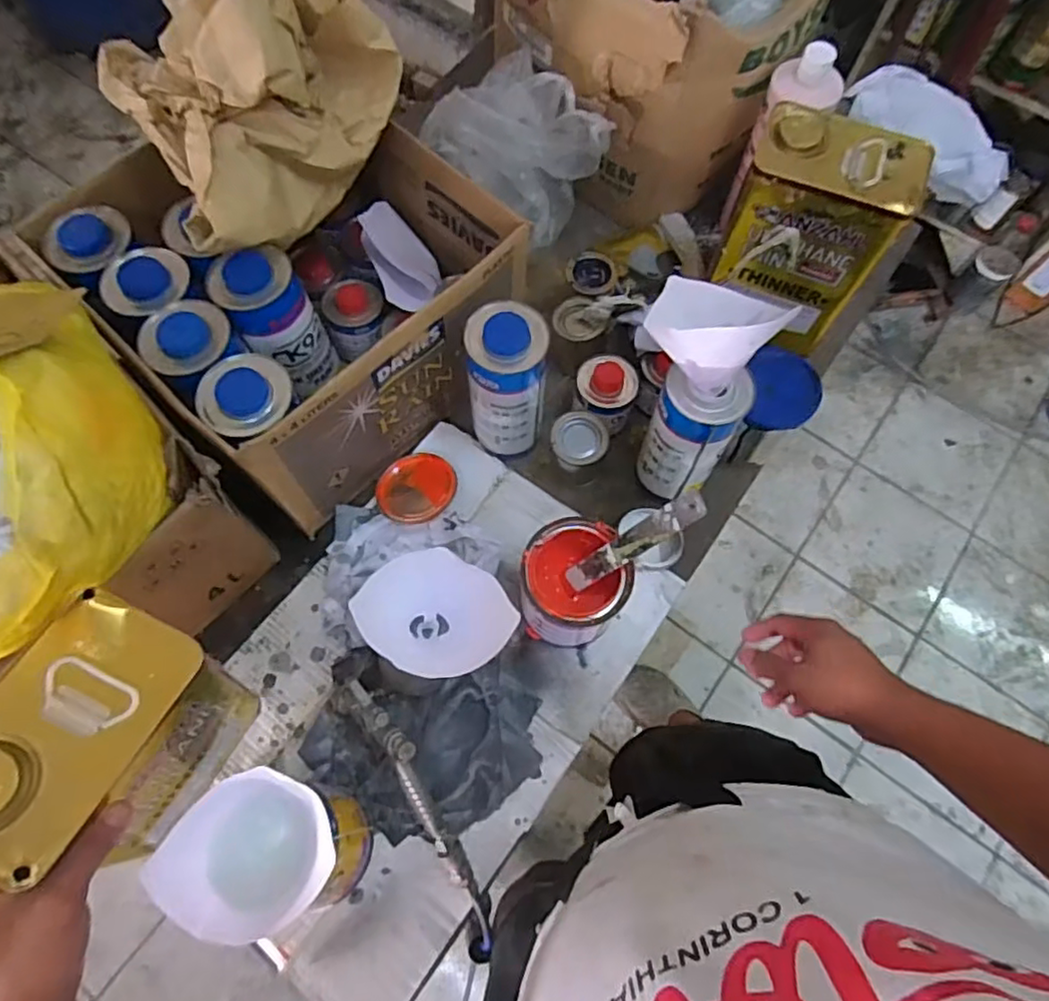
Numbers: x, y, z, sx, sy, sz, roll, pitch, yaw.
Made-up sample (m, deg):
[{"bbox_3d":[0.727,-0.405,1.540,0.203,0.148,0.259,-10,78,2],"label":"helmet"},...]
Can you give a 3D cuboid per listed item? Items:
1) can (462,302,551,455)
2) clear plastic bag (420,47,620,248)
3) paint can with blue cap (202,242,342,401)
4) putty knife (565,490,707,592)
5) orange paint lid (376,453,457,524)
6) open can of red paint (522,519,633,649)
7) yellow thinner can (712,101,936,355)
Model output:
[{"bbox_3d":[-0.018,-0.124,0.701,0.082,0.192,0.077,-4,69,-3],"label":"can"},{"bbox_3d":[-0.016,-0.427,0.773,0.166,0.124,0.198,-30,72,-12],"label":"clear plastic bag"},{"bbox_3d":[-0.261,-0.187,0.678,0.092,0.132,0.087,33,72,11],"label":"paint can with blue cap"},{"bbox_3d":[0.098,0.041,0.586,0.010,0.173,0.025,-3,64,-39],"label":"putty knife"},{"bbox_3d":[-0.124,-0.013,0.737,0.090,0.019,0.082,-3,74,12],"label":"orange paint lid"},{"bbox_3d":[0.046,0.088,0.655,0.096,0.126,0.103,0,69,-1],"label":"open can of red paint"},{"bbox_3d":[0.316,-0.303,0.728,0.168,0.203,0.112,24,70,8],"label":"yellow thinner can"}]

